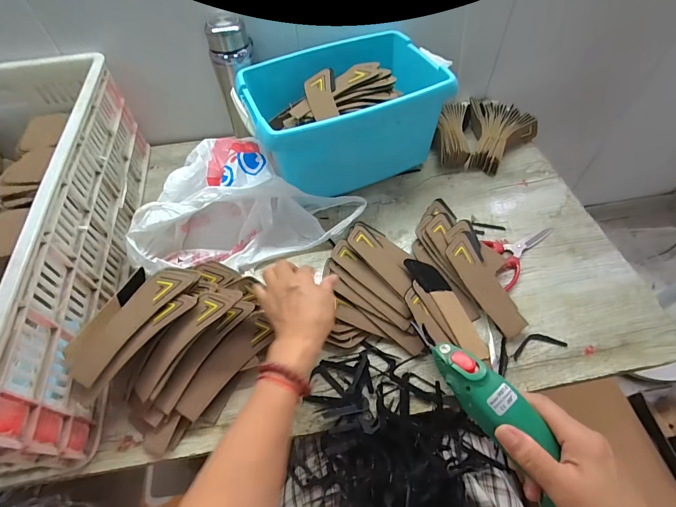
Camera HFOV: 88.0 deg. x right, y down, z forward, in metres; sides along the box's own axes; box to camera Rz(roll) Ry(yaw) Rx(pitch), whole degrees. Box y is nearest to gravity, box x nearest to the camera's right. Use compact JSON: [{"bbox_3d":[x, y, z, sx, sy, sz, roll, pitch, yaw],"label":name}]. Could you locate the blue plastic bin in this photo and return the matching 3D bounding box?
[{"bbox_3d":[0.000,-0.242,0.633,0.313,0.169,0.221,-21,56,-11],"label":"blue plastic bin"}]

